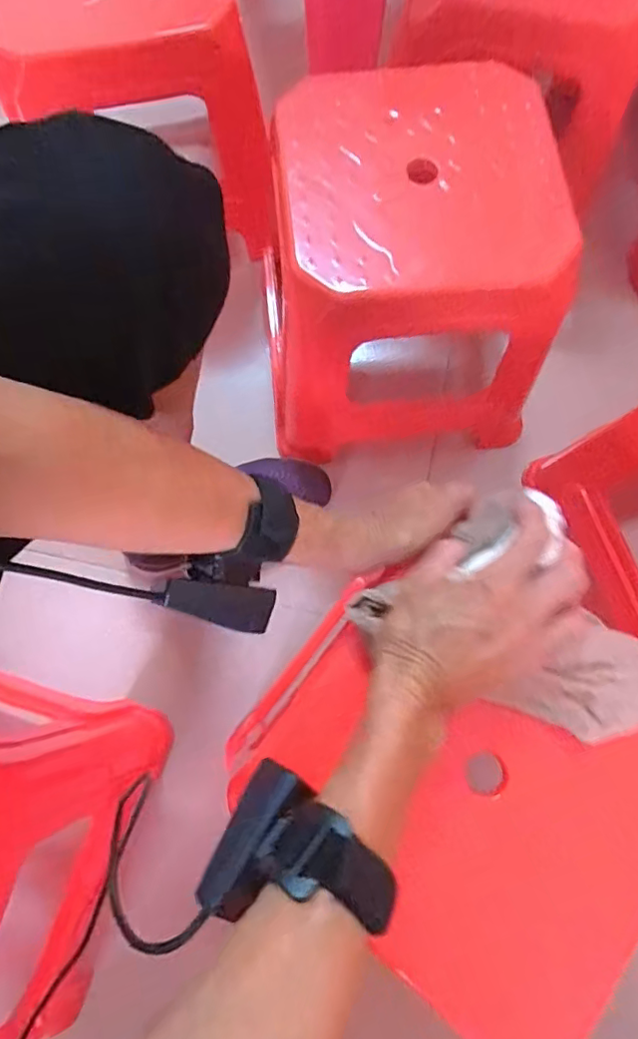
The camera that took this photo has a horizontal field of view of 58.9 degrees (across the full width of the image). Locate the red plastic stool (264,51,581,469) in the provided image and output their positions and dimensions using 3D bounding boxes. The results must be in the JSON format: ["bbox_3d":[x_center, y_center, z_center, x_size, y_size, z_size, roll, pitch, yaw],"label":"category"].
[{"bbox_3d":[0.083,-0.247,0.595,0.262,0.254,0.254,-4,74,-1],"label":"red plastic stool"}]

